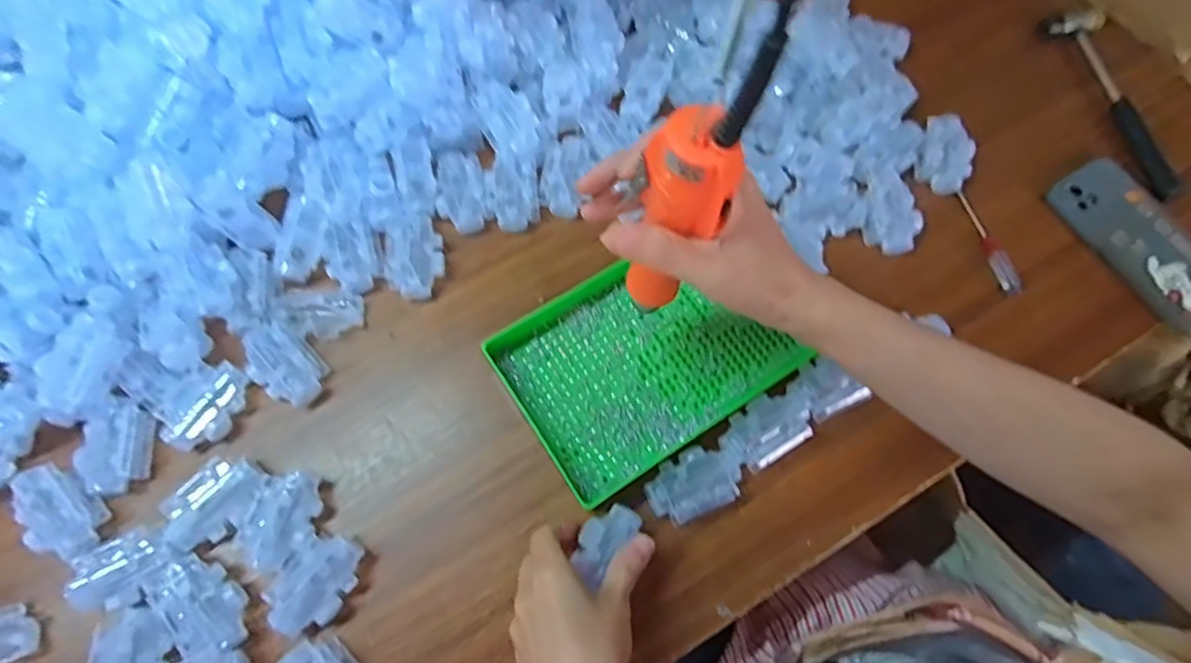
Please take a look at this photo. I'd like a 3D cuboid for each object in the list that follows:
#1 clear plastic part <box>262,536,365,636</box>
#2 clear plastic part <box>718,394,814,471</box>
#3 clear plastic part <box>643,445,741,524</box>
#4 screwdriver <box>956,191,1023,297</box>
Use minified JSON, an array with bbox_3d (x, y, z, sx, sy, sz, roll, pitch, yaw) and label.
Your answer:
[{"bbox_3d":[-0.196,0.177,0.460,0.047,0.033,0.068,30,72,8],"label":"clear plastic part"},{"bbox_3d":[0.129,0.075,0.499,0.066,0.020,0.046,-31,74,-12],"label":"clear plastic part"},{"bbox_3d":[0.072,0.113,0.489,0.068,0.017,0.045,-21,73,-9],"label":"clear plastic part"},{"bbox_3d":[0.343,-0.079,0.572,0.016,0.012,0.100,-14,72,-7],"label":"screwdriver"}]

